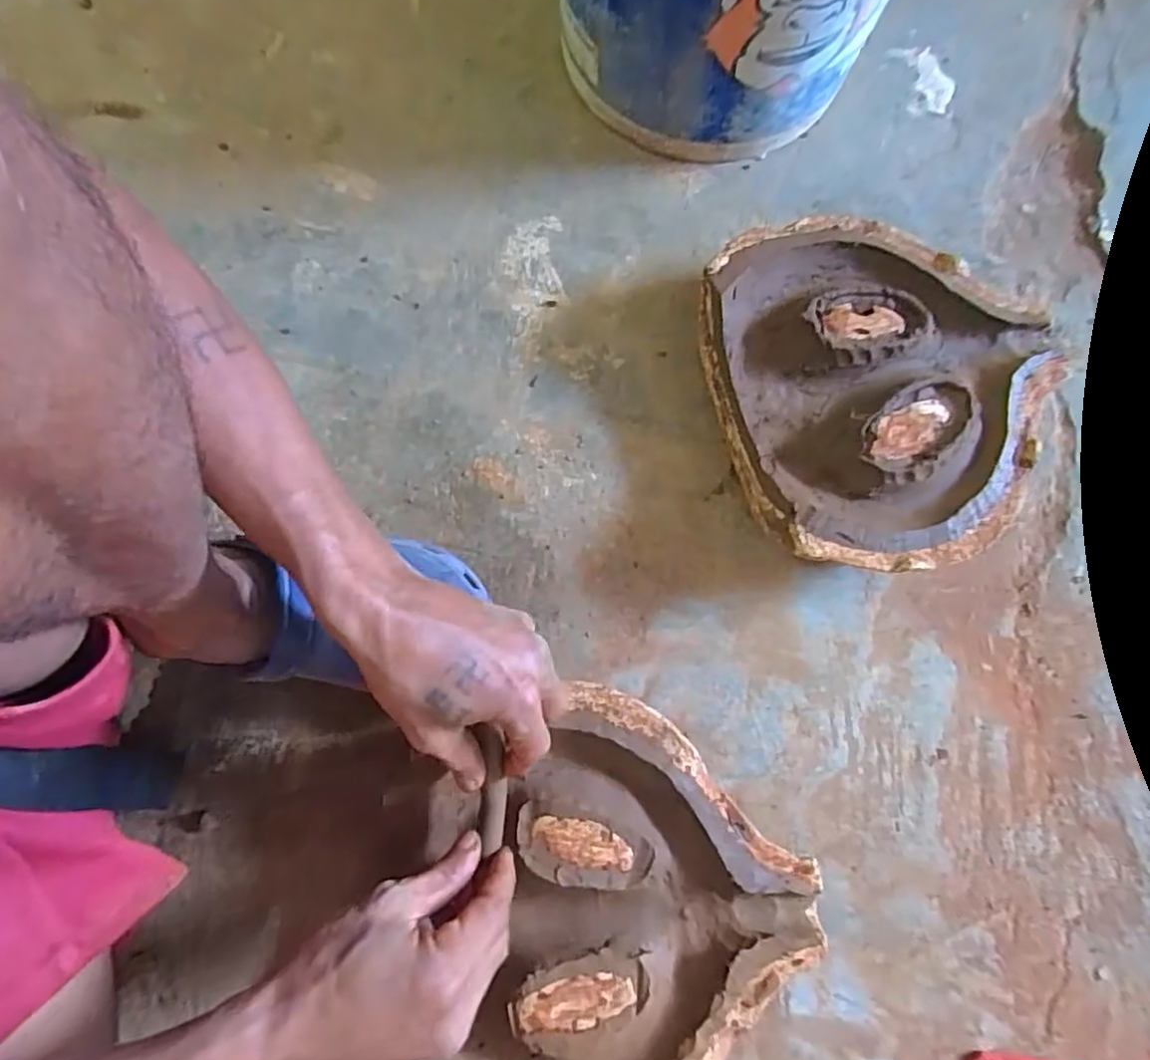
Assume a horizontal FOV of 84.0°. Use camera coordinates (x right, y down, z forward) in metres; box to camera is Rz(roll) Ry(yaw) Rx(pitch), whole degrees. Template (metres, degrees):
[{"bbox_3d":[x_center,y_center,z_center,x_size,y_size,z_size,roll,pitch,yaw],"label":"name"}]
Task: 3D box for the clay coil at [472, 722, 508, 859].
[{"bbox_3d":[-0.049,0.154,0.384,0.014,0.019,0.077,2,103,0],"label":"clay coil"}]

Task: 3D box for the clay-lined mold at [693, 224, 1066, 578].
[{"bbox_3d":[0.240,-0.110,0.497,0.244,0.067,0.267,0,79,-1],"label":"clay-lined mold"}]

